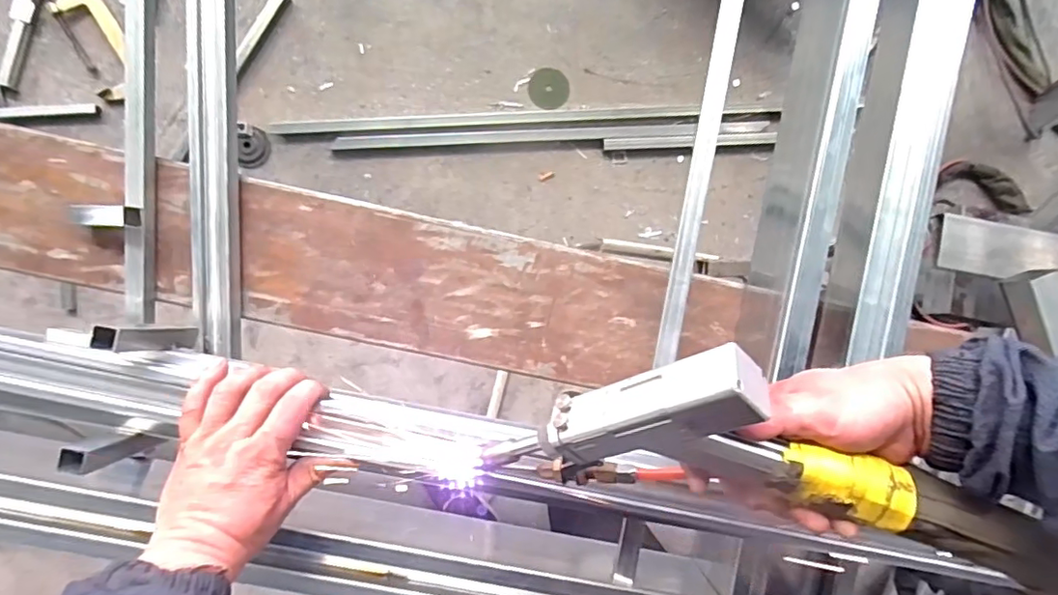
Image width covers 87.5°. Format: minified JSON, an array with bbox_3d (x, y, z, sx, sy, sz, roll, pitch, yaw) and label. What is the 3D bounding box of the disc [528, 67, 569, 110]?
[{"bbox_3d":[0.047,-0.492,1.302,0.095,0.006,0.093,0,91,-5],"label":"disc"}]

